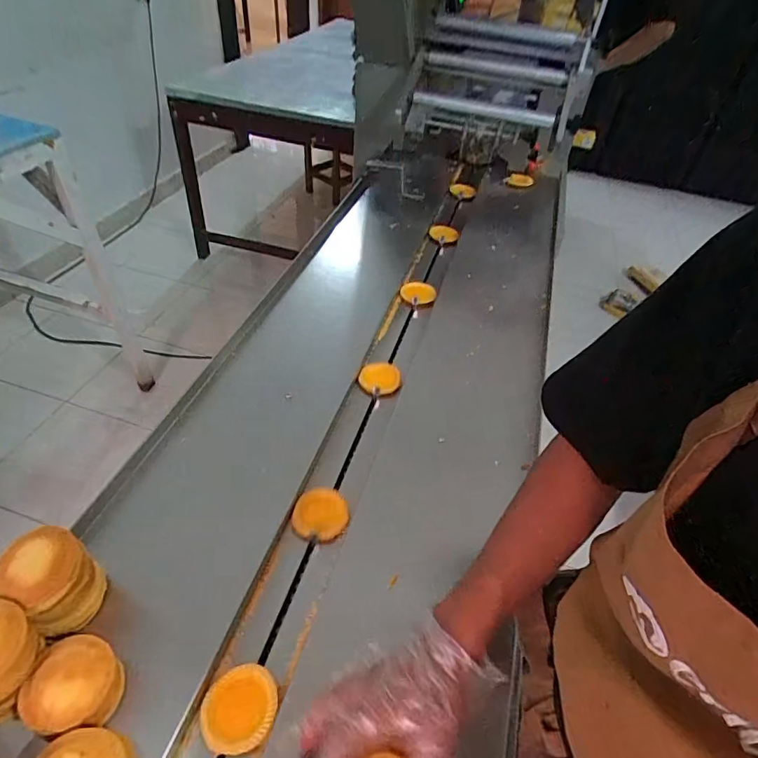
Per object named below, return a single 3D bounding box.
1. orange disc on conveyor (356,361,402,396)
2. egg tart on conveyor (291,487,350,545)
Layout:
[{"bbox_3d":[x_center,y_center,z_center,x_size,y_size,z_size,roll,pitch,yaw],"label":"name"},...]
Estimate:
[{"bbox_3d":[0.002,-0.001,0.779,0.072,0.022,0.064,-16,50,-22],"label":"orange disc on conveyor"},{"bbox_3d":[-0.073,0.171,0.600,0.069,0.017,0.070,18,46,10],"label":"egg tart on conveyor"}]

